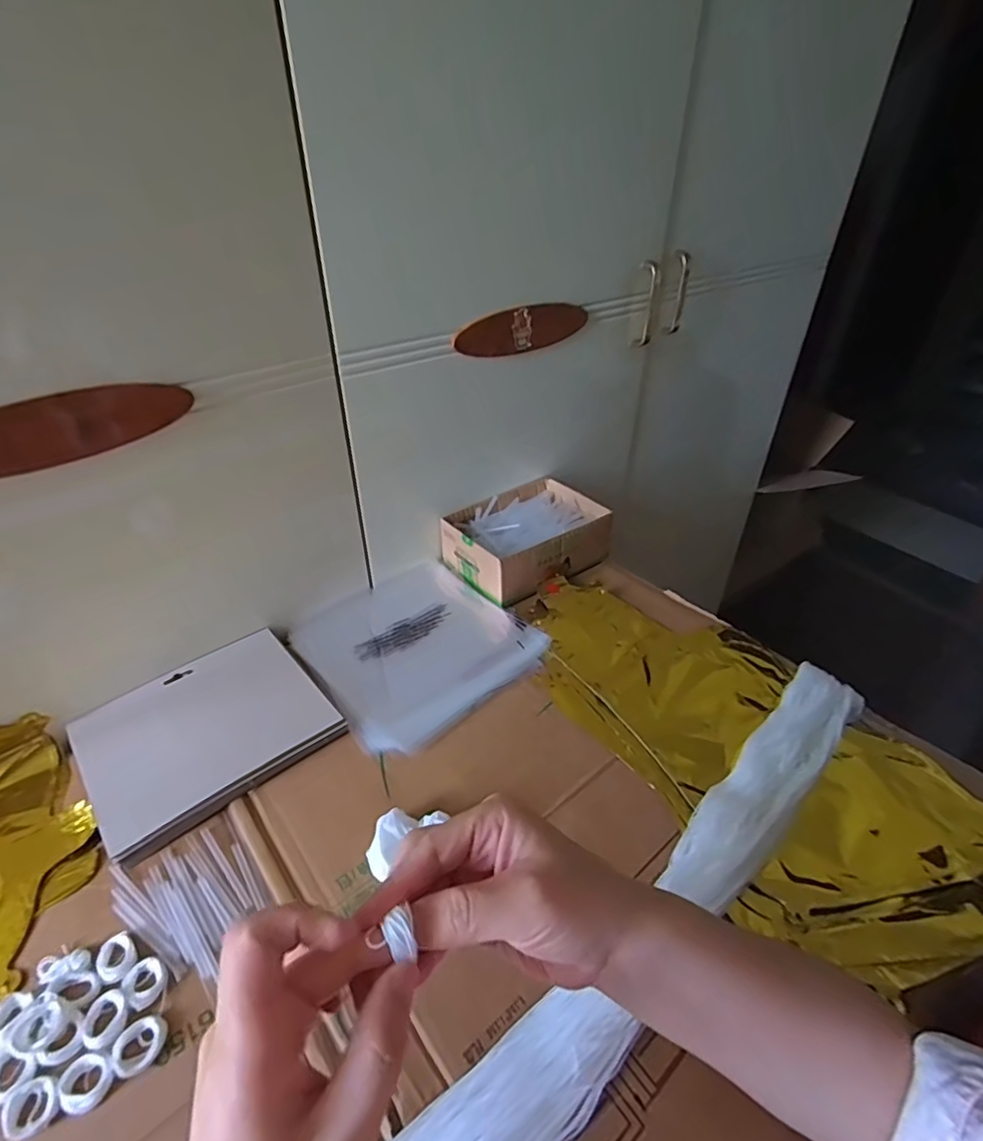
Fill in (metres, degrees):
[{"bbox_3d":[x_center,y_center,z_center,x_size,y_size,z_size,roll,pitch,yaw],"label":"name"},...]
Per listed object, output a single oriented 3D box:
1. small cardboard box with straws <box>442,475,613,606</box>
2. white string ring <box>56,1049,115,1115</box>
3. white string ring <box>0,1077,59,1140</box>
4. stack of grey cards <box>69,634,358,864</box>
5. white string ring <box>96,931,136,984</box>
[{"bbox_3d":[0.047,-0.041,0.727,0.190,0.068,0.132,-24,42,-30],"label":"small cardboard box with straws"},{"bbox_3d":[-0.232,0.293,0.327,0.028,0.005,0.026,0,35,0],"label":"white string ring"},{"bbox_3d":[-0.256,0.299,0.317,0.025,0.004,0.026,0,35,0],"label":"white string ring"},{"bbox_3d":[-0.254,0.139,0.515,0.192,0.025,0.160,-26,43,-32],"label":"stack of grey cards"},{"bbox_3d":[-0.248,0.255,0.376,0.021,0.004,0.032,-30,45,-35],"label":"white string ring"}]

